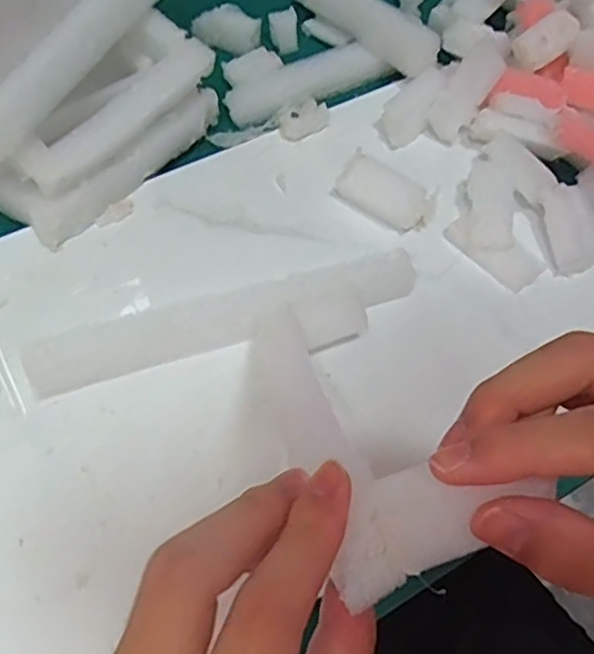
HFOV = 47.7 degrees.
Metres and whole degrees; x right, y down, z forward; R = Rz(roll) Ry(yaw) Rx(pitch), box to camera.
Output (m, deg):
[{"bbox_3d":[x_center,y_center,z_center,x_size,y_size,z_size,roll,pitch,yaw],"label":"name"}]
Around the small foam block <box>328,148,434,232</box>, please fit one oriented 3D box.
[{"bbox_3d":[0.062,-0.093,0.474,0.067,0.022,0.032,32,66,12],"label":"small foam block"}]

